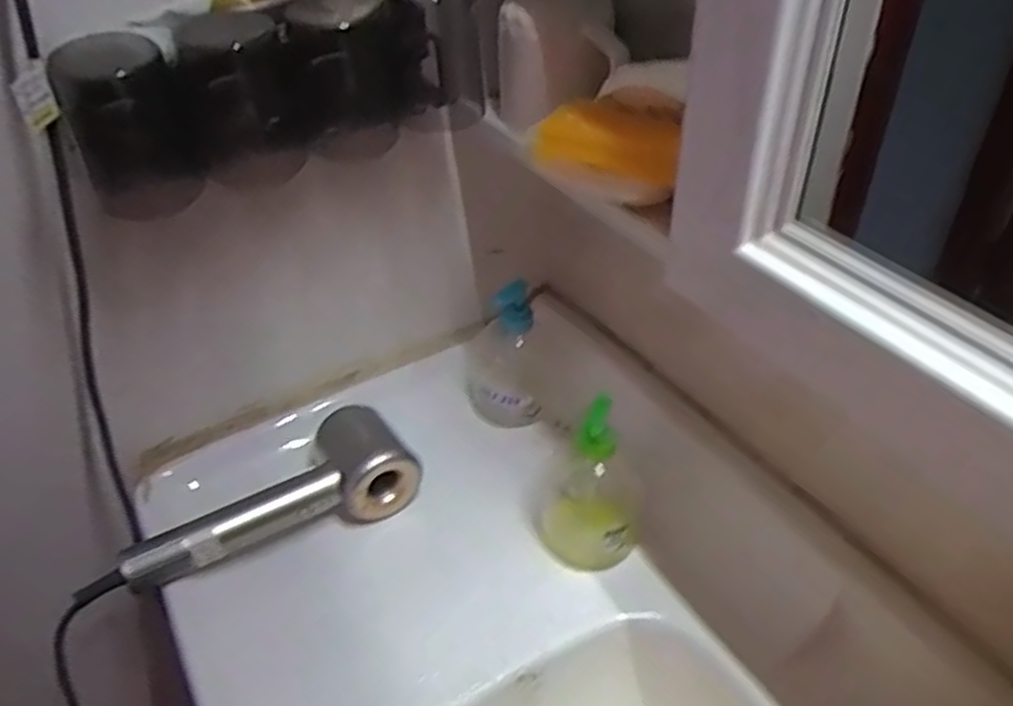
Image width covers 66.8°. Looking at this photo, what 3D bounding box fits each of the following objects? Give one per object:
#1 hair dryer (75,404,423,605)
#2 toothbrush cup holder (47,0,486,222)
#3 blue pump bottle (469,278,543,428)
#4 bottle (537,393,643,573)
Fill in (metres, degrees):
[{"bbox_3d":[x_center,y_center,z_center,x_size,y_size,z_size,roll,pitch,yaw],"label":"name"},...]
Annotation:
[{"bbox_3d":[-0.223,0.146,0.689,0.287,0.078,0.087,-24,44,-22],"label":"hair dryer"},{"bbox_3d":[-0.149,-0.195,0.559,0.316,0.112,0.078,-26,45,-24],"label":"toothbrush cup holder"},{"bbox_3d":[-0.001,-0.003,0.774,0.079,0.155,0.073,-6,40,-2],"label":"blue pump bottle"},{"bbox_3d":[0.070,0.103,0.646,0.088,0.164,0.070,4,41,9],"label":"bottle"}]

